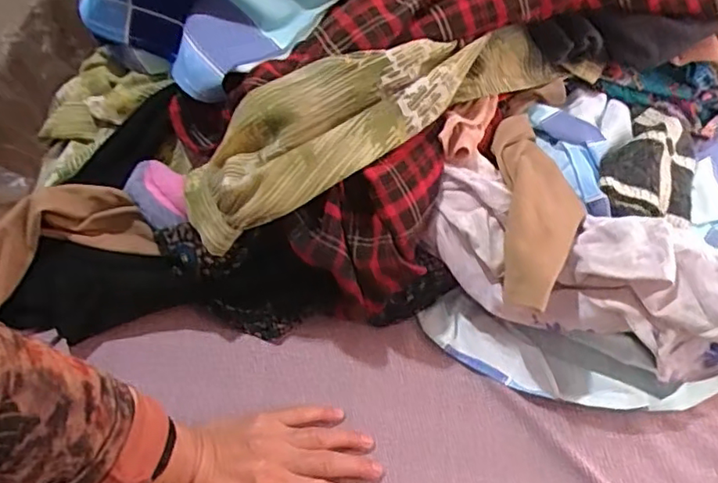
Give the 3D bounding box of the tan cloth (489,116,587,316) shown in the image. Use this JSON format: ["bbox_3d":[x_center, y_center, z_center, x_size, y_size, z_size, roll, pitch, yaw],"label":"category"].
[{"bbox_3d":[0.159,-0.037,0.524,0.076,0.045,0.216,0,61,4],"label":"tan cloth"}]

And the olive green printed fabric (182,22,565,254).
[{"bbox_3d":[0.026,-0.117,0.534,0.394,0.096,0.106,-25,62,-9],"label":"olive green printed fabric"}]

